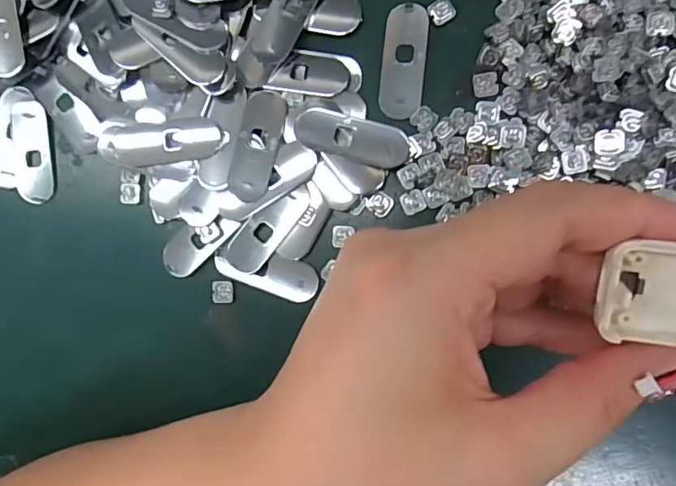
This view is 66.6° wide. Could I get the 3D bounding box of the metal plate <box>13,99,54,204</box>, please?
[{"bbox_3d":[-0.152,-0.045,0.255,0.018,0.004,0.050,-3,91,9],"label":"metal plate"}]

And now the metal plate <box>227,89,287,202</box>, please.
[{"bbox_3d":[-0.036,-0.044,0.232,0.019,0.004,0.050,13,86,1],"label":"metal plate"}]

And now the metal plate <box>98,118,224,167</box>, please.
[{"bbox_3d":[-0.083,-0.046,0.238,0.060,0.007,0.020,-1,91,9],"label":"metal plate"}]

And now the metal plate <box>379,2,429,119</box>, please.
[{"bbox_3d":[0.029,-0.080,0.228,0.019,0.004,0.049,6,92,9],"label":"metal plate"}]

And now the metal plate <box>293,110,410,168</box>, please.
[{"bbox_3d":[0.006,-0.046,0.228,0.051,0.004,0.018,16,90,2],"label":"metal plate"}]

